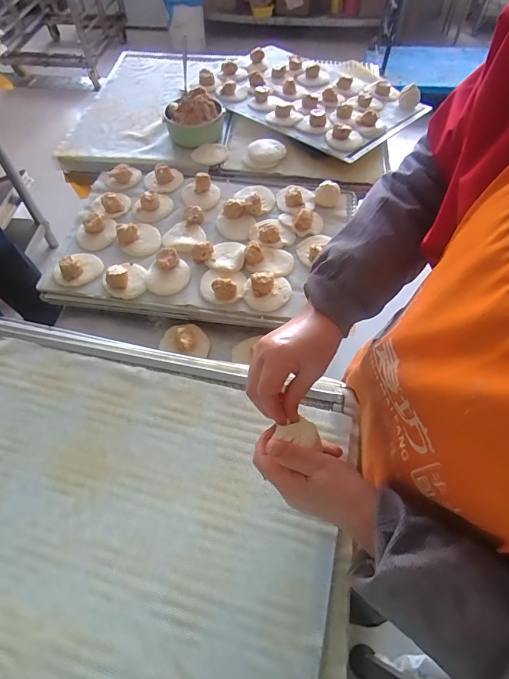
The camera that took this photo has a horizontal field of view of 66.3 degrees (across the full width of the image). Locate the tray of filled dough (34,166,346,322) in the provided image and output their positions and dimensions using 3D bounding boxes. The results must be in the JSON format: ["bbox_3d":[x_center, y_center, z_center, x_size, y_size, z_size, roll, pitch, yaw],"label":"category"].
[{"bbox_3d":[-0.106,-0.221,0.819,0.584,0.059,0.409,10,58,7],"label":"tray of filled dough"}]

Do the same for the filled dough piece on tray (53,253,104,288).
[{"bbox_3d":[-0.348,-0.143,0.762,0.081,0.038,0.094,38,65,22],"label":"filled dough piece on tray"}]

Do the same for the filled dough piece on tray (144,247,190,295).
[{"bbox_3d":[-0.171,-0.132,0.751,0.085,0.038,0.087,0,57,0],"label":"filled dough piece on tray"}]

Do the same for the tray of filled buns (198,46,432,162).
[{"bbox_3d":[0.151,-0.715,1.094,0.461,0.053,0.605,-40,65,-22],"label":"tray of filled buns"}]

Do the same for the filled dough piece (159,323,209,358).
[{"bbox_3d":[-0.127,-0.009,0.722,0.093,0.032,0.078,9,58,6],"label":"filled dough piece"}]

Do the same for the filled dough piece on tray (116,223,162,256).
[{"bbox_3d":[-0.238,-0.212,0.803,0.083,0.032,0.078,-17,59,-10],"label":"filled dough piece on tray"}]

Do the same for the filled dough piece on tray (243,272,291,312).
[{"bbox_3d":[0.025,-0.092,0.722,0.087,0.030,0.072,-11,58,-7],"label":"filled dough piece on tray"}]

